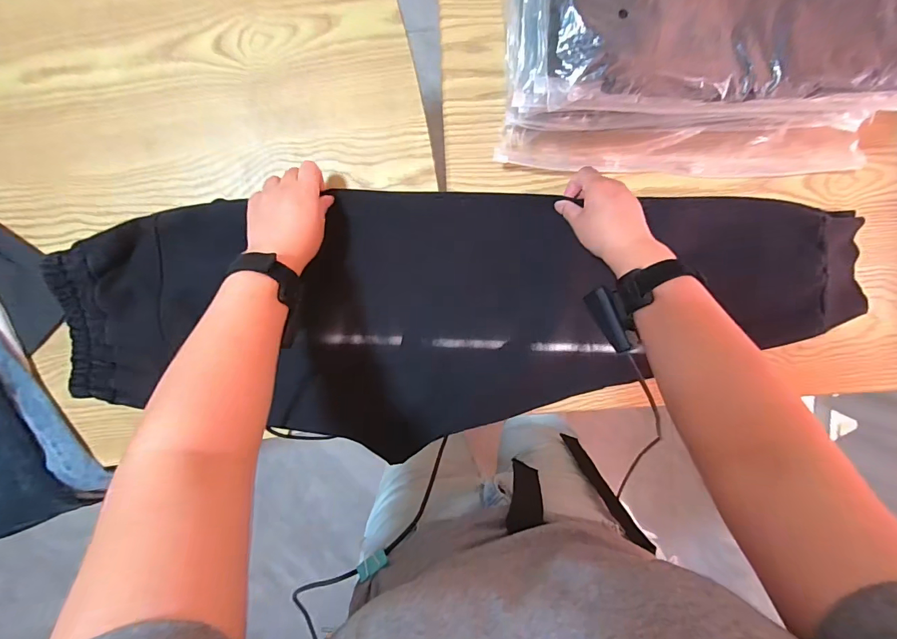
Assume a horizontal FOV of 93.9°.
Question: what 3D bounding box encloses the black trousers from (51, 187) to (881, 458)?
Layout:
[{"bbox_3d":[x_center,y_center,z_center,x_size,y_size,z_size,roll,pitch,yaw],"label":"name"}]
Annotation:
[{"bbox_3d":[0.040,0.001,0.503,0.902,0.048,0.301,-4,96,-2],"label":"black trousers"}]

